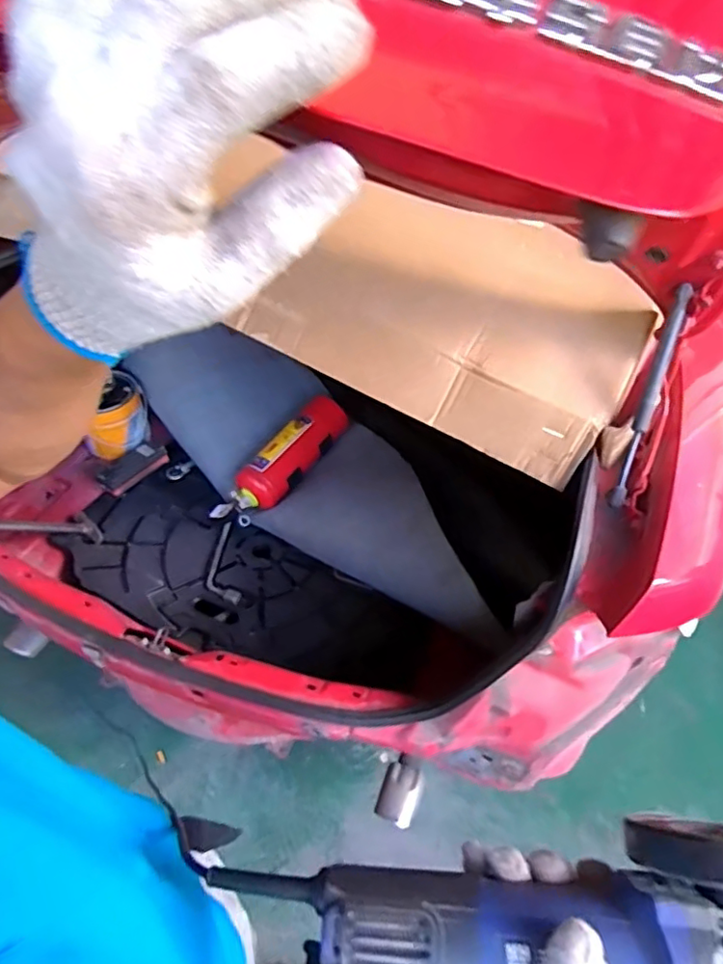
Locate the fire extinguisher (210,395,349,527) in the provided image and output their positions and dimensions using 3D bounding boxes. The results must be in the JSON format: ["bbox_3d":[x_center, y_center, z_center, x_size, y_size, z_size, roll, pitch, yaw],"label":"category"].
[{"bbox_3d":[-0.177,-0.046,1.318,0.092,0.084,0.359,35,71,25],"label":"fire extinguisher"}]

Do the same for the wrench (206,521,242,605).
[{"bbox_3d":[-0.305,0.179,1.266,0.065,0.029,0.194,-8,47,-13],"label":"wrench"}]

